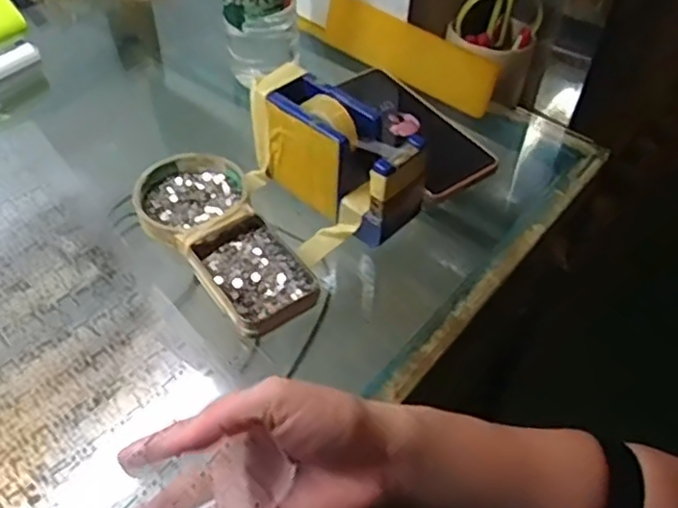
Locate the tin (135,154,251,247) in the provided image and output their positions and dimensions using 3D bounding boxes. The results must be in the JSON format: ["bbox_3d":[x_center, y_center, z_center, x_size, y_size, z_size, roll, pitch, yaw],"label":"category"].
[{"bbox_3d":[-0.111,-0.044,0.500,0.076,0.017,0.085,38,59,27],"label":"tin"}]

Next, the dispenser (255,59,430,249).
[{"bbox_3d":[-0.003,-0.071,0.486,0.136,0.078,0.051,35,57,25],"label":"dispenser"}]

